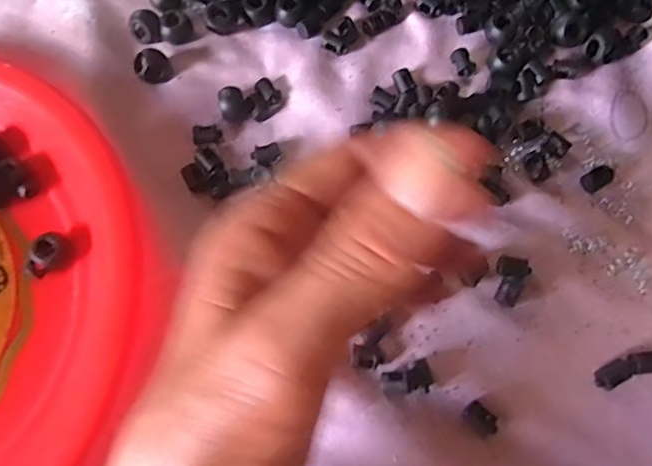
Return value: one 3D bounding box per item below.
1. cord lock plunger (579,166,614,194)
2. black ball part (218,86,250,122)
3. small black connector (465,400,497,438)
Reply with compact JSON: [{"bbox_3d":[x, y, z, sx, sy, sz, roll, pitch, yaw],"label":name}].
[{"bbox_3d":[0.134,-0.027,0.275,0.015,0.005,0.010,-32,75,-8],"label":"cord lock plunger"},{"bbox_3d":[-0.048,-0.067,0.290,0.014,0.010,0.016,-15,73,-3],"label":"black ball part"},{"bbox_3d":[0.067,0.080,0.241,0.015,0.007,0.010,40,78,12],"label":"small black connector"}]

